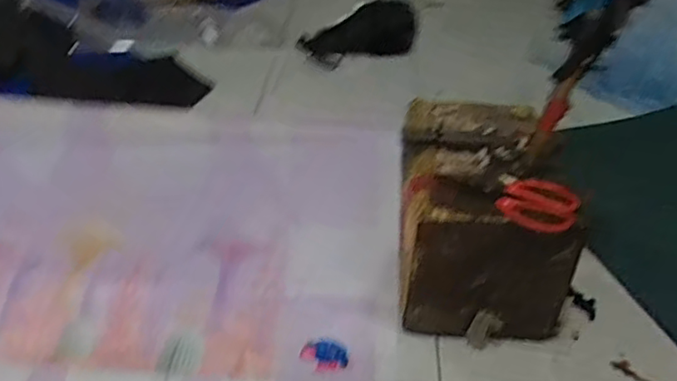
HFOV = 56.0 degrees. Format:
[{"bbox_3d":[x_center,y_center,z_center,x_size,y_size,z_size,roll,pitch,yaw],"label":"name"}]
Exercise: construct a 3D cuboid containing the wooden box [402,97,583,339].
[{"bbox_3d":[0.230,0.038,1.088,0.256,0.253,0.352,2,36,1],"label":"wooden box"}]

